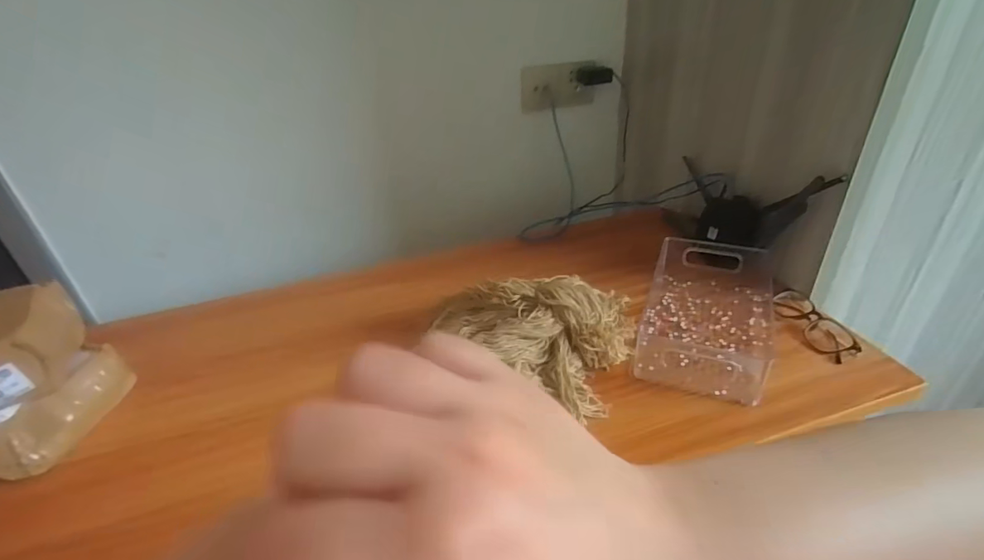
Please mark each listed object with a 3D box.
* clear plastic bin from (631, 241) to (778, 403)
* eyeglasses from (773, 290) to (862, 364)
[{"bbox_3d":[0.311,0.039,0.686,0.174,0.067,0.286,10,35,21],"label":"clear plastic bin"},{"bbox_3d":[0.460,0.059,0.686,0.056,0.030,0.123,-7,33,-5],"label":"eyeglasses"}]

